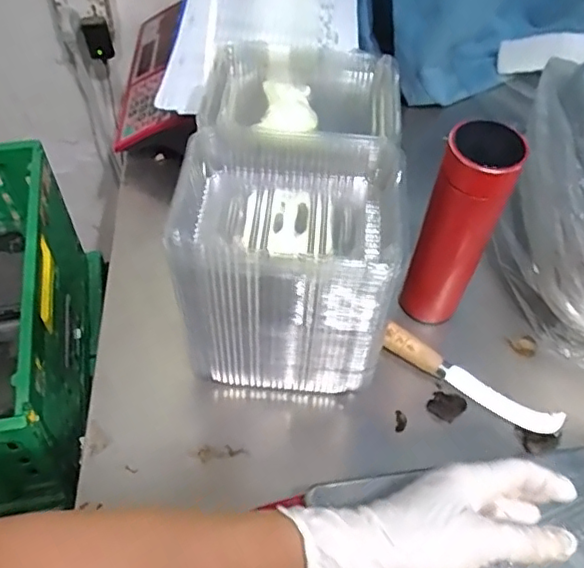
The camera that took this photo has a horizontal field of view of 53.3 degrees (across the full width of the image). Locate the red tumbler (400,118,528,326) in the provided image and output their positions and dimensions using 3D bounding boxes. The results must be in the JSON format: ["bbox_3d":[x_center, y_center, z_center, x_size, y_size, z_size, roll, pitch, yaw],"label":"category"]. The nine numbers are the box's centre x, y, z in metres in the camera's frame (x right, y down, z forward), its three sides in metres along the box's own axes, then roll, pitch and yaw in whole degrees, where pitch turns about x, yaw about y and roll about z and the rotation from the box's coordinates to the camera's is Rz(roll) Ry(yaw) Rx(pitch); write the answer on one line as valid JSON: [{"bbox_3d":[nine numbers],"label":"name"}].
[{"bbox_3d":[0.155,-0.049,0.547,0.065,0.210,0.053,26,55,17],"label":"red tumbler"}]

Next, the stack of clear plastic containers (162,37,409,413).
[{"bbox_3d":[0.000,-0.057,0.571,0.166,0.219,0.269,5,52,2],"label":"stack of clear plastic containers"}]

